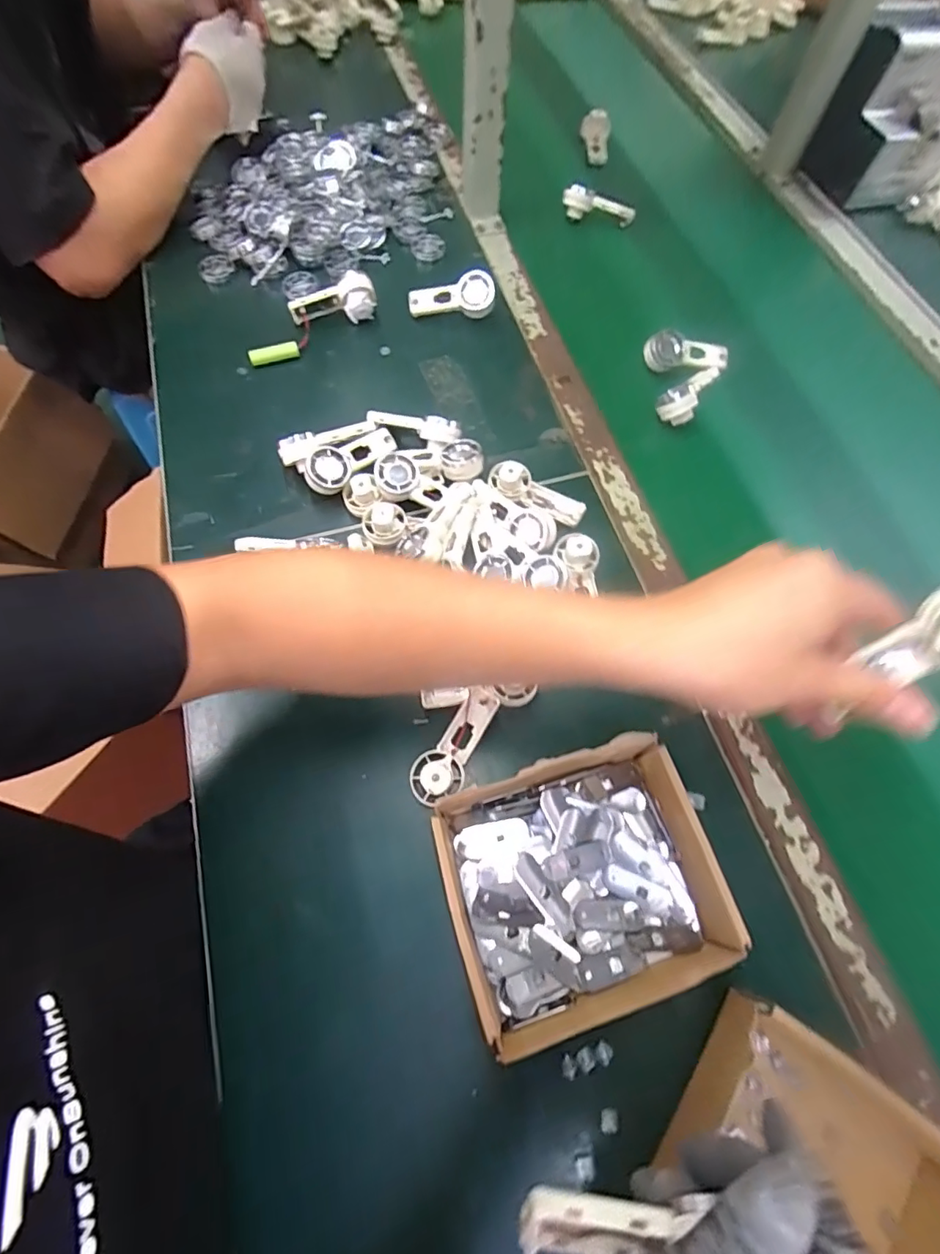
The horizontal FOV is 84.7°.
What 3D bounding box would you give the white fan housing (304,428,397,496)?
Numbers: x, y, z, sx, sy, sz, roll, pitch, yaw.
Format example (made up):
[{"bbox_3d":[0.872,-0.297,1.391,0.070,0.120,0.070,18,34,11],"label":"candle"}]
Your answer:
[{"bbox_3d":[-0.111,-0.159,0.483,0.092,0.019,0.039,-30,71,-14],"label":"white fan housing"}]

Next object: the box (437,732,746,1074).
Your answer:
[{"bbox_3d":[0.074,0.166,0.352,0.180,0.053,0.151,-16,68,-9],"label":"box"}]

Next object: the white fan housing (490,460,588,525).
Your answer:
[{"bbox_3d":[0.062,-0.126,0.485,0.093,0.029,0.033,21,68,6],"label":"white fan housing"}]

